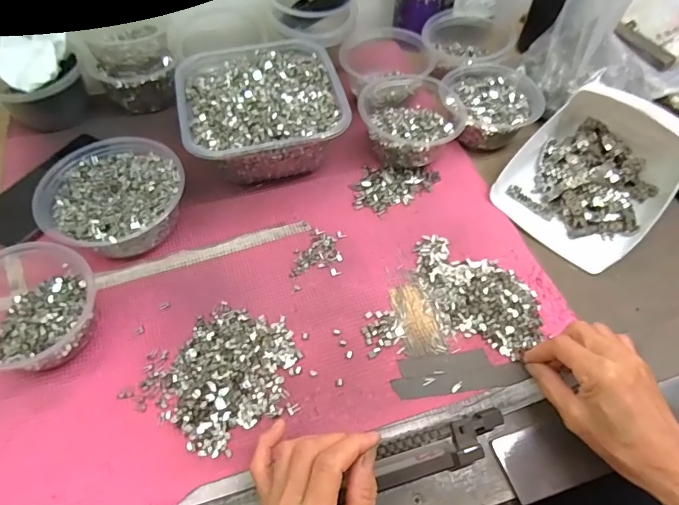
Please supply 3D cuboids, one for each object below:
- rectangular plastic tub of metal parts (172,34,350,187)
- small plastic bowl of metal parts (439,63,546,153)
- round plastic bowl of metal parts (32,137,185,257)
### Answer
[{"bbox_3d":[-0.089,-0.164,0.519,0.173,0.082,0.176,-13,57,-9],"label":"rectangular plastic tub of metal parts"},{"bbox_3d":[0.182,-0.185,0.557,0.105,0.046,0.112,0,56,0],"label":"small plastic bowl of metal parts"},{"bbox_3d":[-0.228,-0.054,0.463,0.135,0.056,0.129,0,56,0],"label":"round plastic bowl of metal parts"}]

